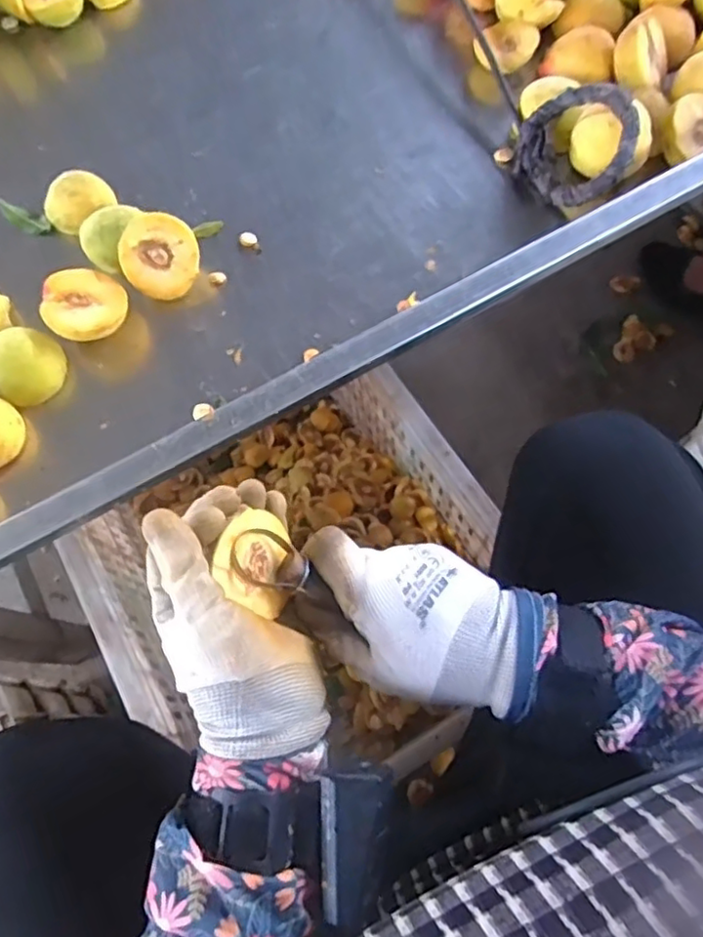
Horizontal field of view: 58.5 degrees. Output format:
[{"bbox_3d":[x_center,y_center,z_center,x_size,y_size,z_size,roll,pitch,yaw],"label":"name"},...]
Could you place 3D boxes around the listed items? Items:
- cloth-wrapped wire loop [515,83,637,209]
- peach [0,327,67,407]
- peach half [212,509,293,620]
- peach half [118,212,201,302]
[{"bbox_3d":[0.173,-0.255,0.497,0.100,0.018,0.084,27,115,38],"label":"cloth-wrapped wire loop"},{"bbox_3d":[-0.249,-0.078,0.476,0.052,0.030,0.050,-3,69,1],"label":"peach"},{"bbox_3d":[-0.059,0.052,0.345,0.025,0.047,0.056,-8,70,36],"label":"peach half"},{"bbox_3d":[-0.151,-0.167,0.495,0.060,0.021,0.061,30,100,-21],"label":"peach half"}]

